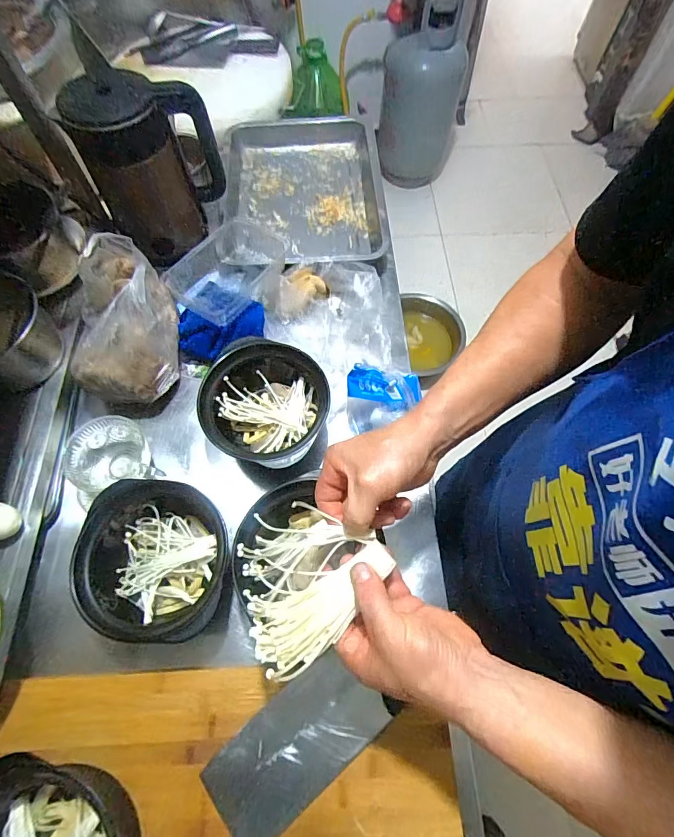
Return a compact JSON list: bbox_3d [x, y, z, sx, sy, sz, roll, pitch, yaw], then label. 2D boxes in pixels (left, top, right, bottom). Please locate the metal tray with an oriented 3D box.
[{"bbox_3d":[-0.062,-0.440,0.811,0.297,0.045,0.406,-6,65,-4],"label":"metal tray"}]

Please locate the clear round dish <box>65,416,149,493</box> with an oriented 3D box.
[{"bbox_3d":[-0.314,0.047,0.569,0.095,0.034,0.095,-17,66,-8],"label":"clear round dish"}]

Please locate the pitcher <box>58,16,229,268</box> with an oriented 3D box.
[{"bbox_3d":[-0.291,-0.400,0.678,0.195,0.260,0.113,-28,68,-14],"label":"pitcher"}]

